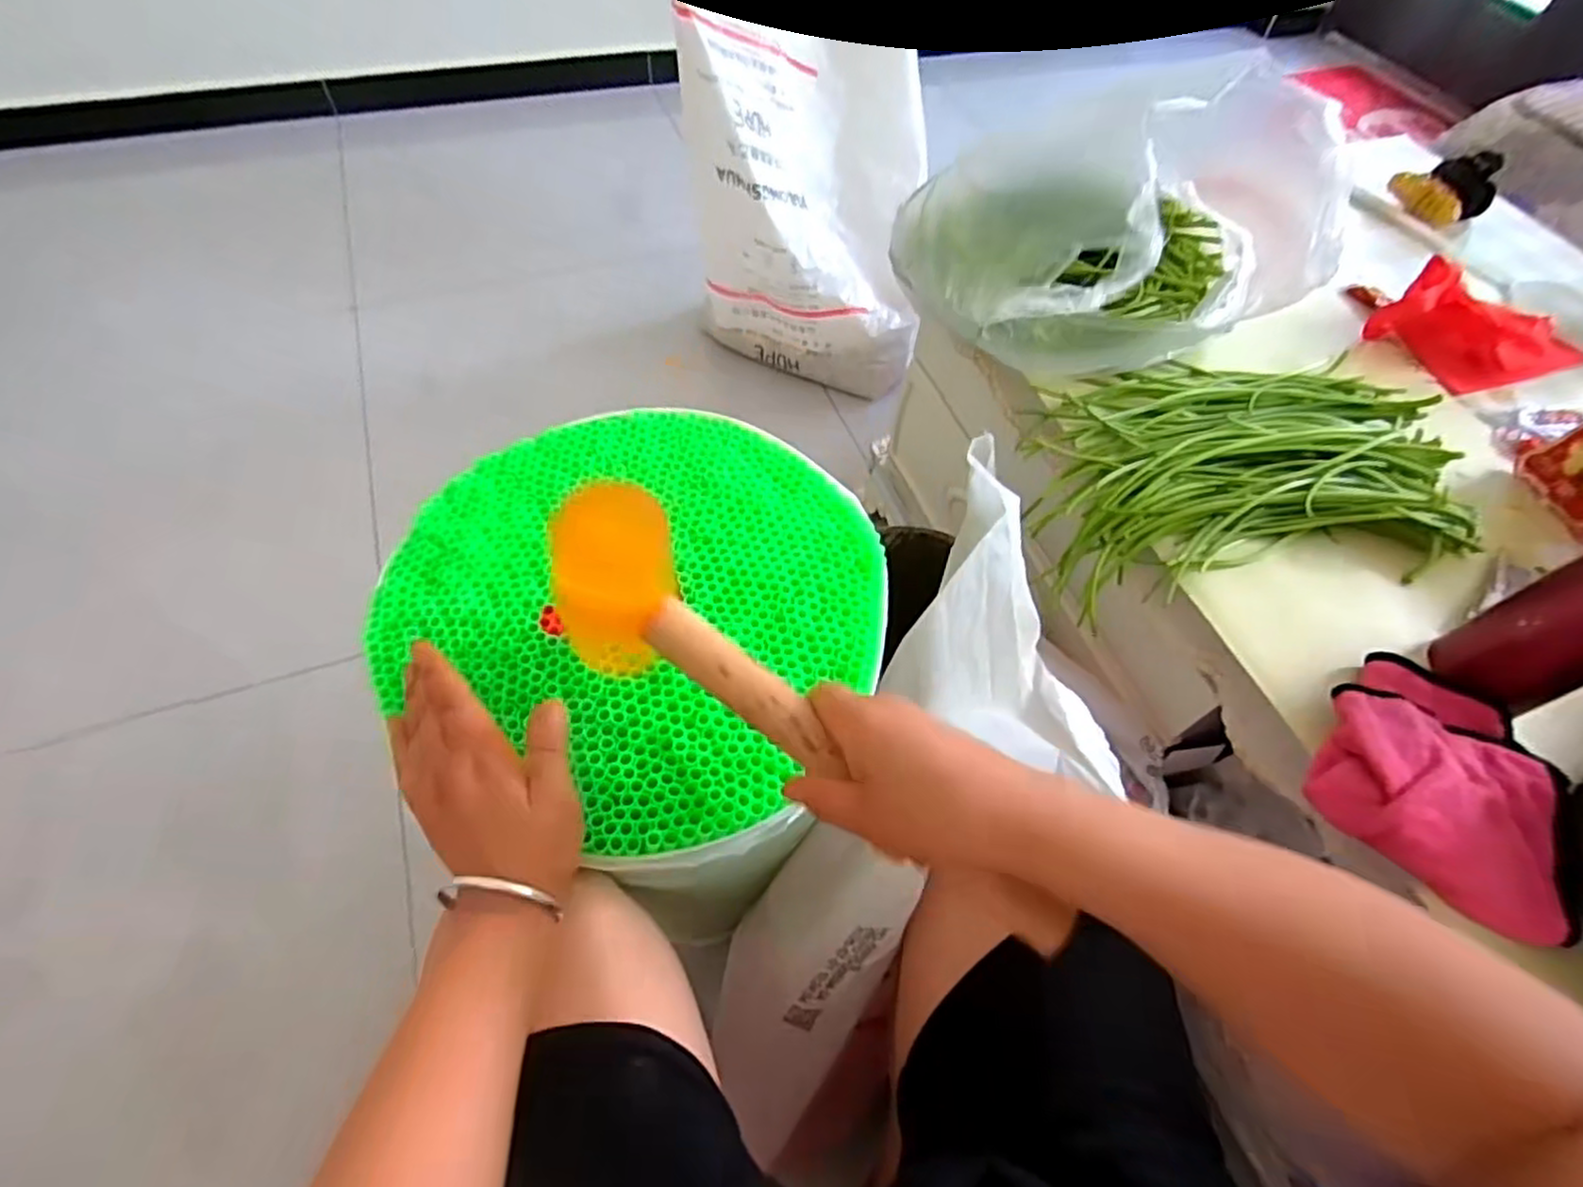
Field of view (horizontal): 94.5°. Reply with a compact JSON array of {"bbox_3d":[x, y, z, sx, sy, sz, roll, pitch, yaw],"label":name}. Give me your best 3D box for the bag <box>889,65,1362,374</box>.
[{"bbox_3d":[0.277,-0.335,0.653,0.317,0.162,0.245,1,57,-4],"label":"bag"}]

